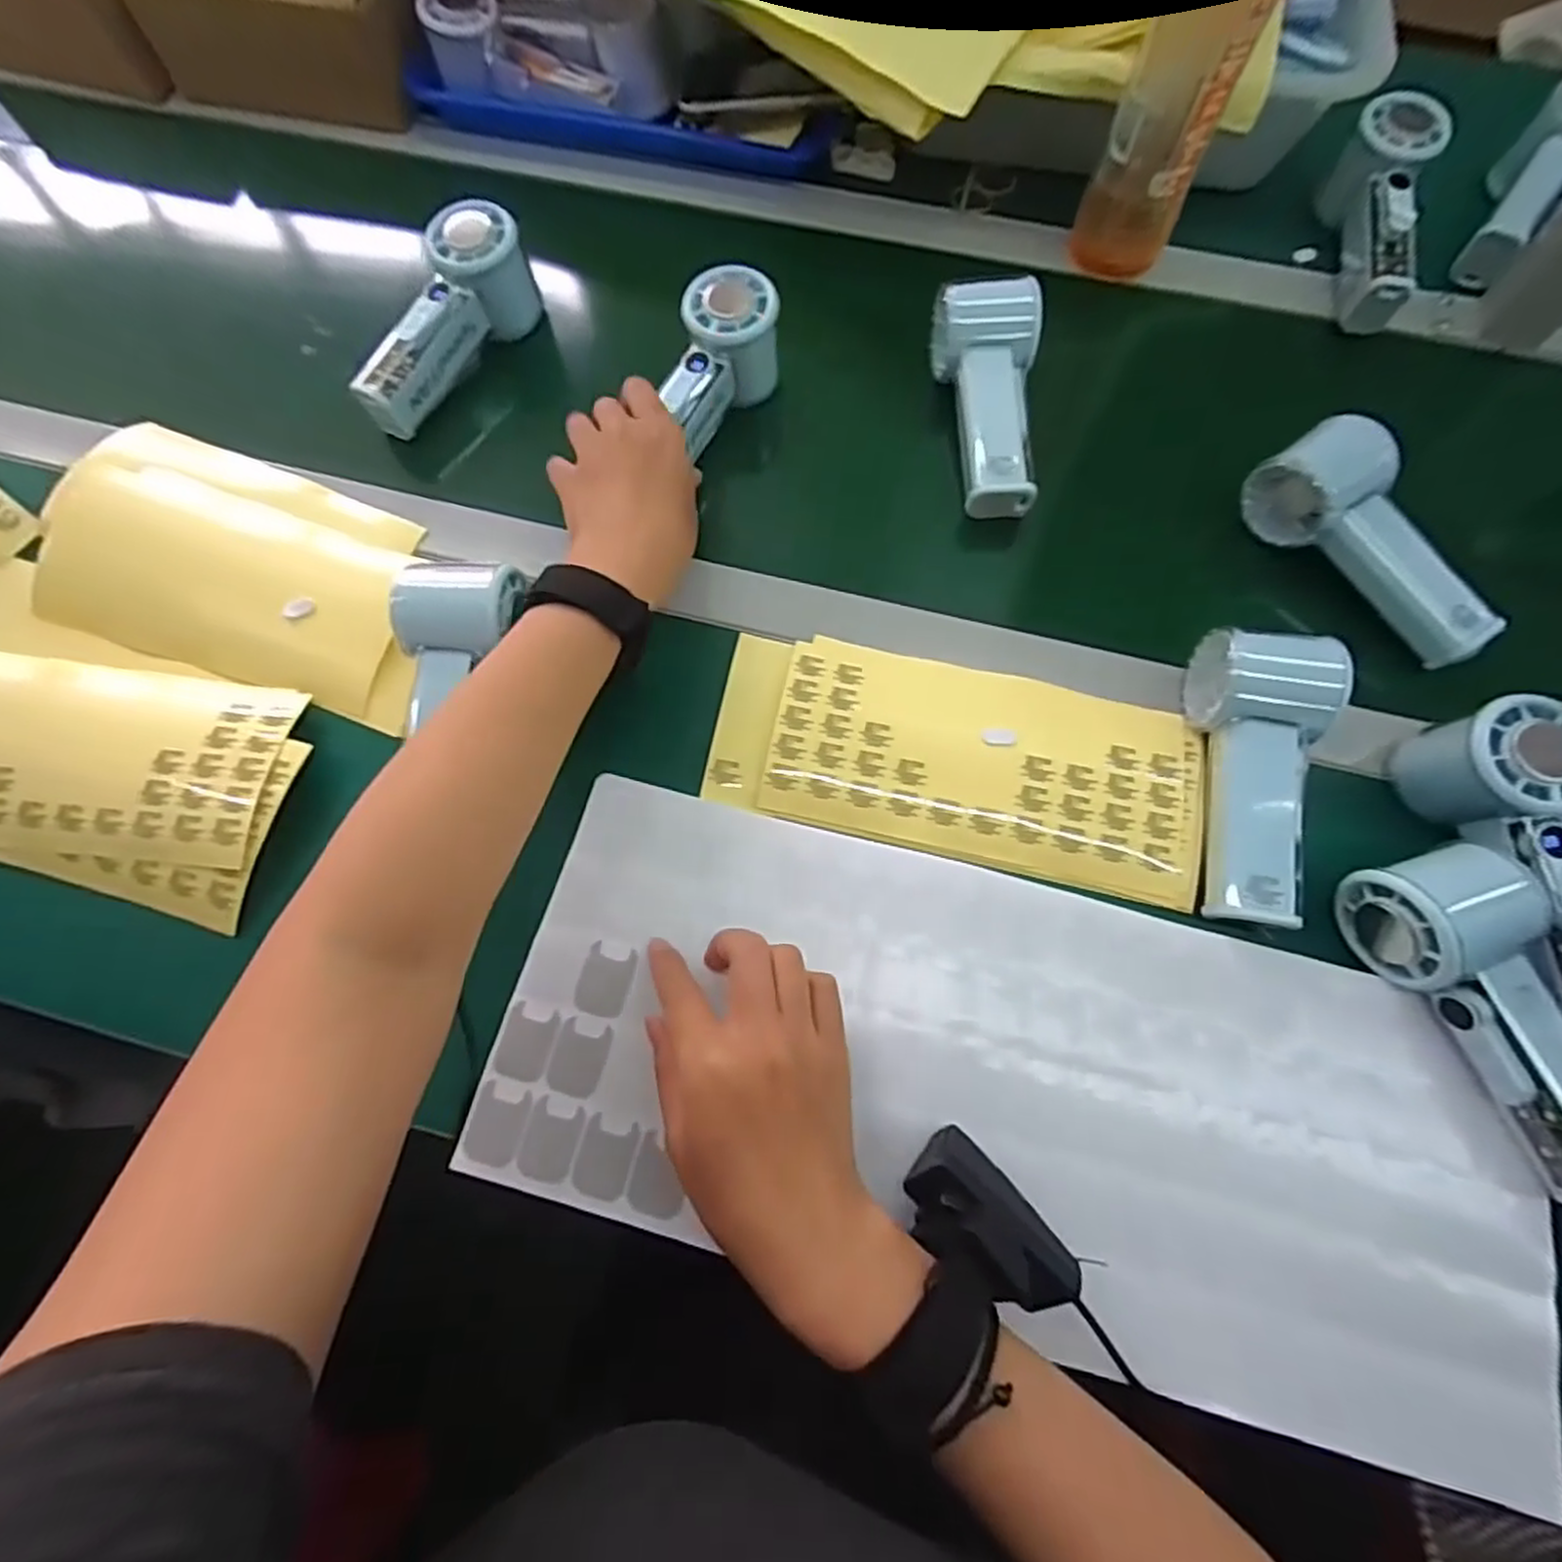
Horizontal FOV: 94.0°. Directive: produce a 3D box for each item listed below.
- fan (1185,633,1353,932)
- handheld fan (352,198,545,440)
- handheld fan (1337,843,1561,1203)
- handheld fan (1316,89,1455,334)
[{"bbox_3d":[0.246,-0.001,0.377,0.059,0.048,0.149,7,83,3],"label":"fan"},{"bbox_3d":[-0.217,-0.296,0.473,0.046,0.061,0.146,21,71,8],"label":"handheld fan"},{"bbox_3d":[0.329,0.106,0.326,0.068,0.046,0.154,-14,70,-5],"label":"handheld fan"},{"bbox_3d":[0.411,-0.387,0.502,0.049,0.052,0.159,9,84,3],"label":"handheld fan"}]

